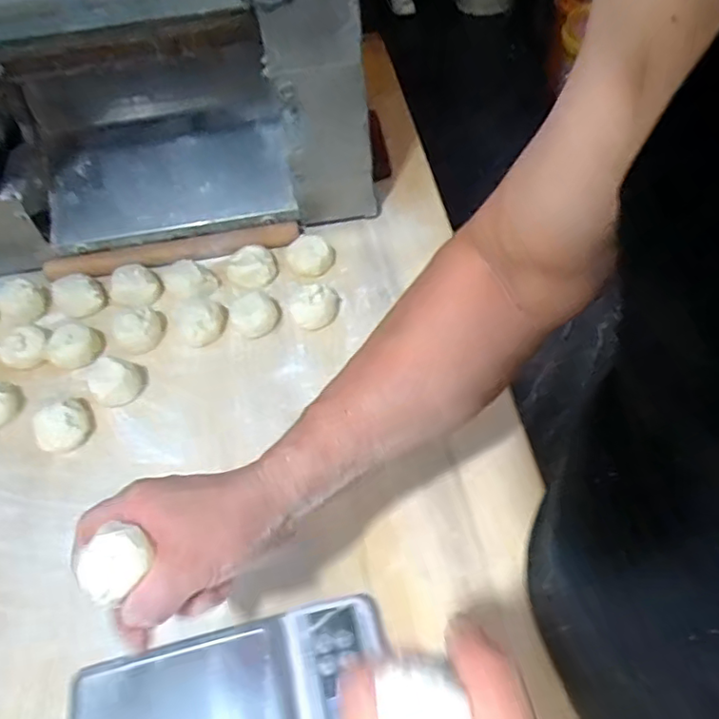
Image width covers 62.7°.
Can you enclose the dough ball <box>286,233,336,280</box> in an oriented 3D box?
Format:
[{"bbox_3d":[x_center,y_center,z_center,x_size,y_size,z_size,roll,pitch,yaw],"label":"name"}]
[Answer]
[{"bbox_3d":[-0.060,-0.123,0.693,0.056,0.026,0.045,18,56,18],"label":"dough ball"}]

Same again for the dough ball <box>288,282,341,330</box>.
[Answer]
[{"bbox_3d":[-0.049,-0.057,0.645,0.052,0.026,0.046,1,53,6],"label":"dough ball"}]

